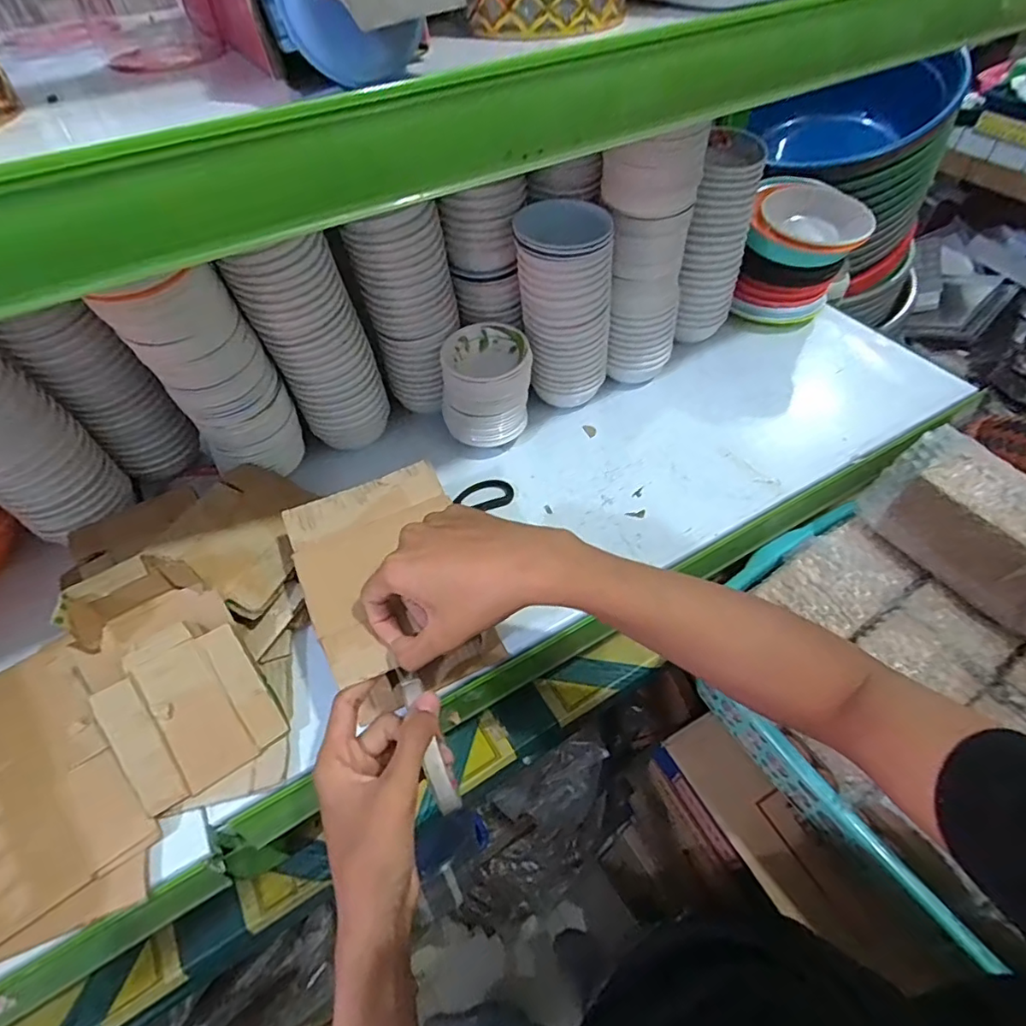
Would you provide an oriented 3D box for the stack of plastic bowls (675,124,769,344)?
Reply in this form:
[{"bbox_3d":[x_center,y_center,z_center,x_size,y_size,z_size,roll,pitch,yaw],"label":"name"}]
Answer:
[{"bbox_3d":[0.224,-0.312,0.634,0.080,0.216,0.080,33,46,32],"label":"stack of plastic bowls"}]

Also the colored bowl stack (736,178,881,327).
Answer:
[{"bbox_3d":[0.357,-0.317,0.701,0.120,0.148,0.132,21,56,16],"label":"colored bowl stack"}]

